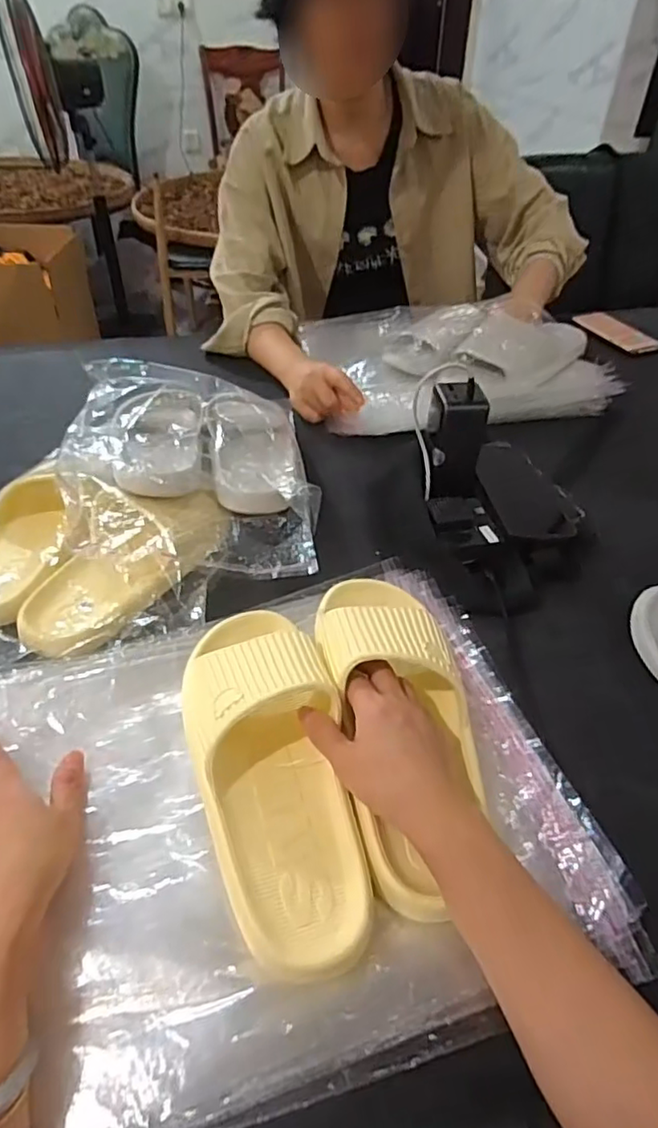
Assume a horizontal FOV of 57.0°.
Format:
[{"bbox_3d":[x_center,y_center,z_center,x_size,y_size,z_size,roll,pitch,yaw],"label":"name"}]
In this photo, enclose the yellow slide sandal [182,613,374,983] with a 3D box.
[{"bbox_3d":[-0.040,0.128,0.415,0.101,0.058,0.255,-11,51,-13],"label":"yellow slide sandal"}]

